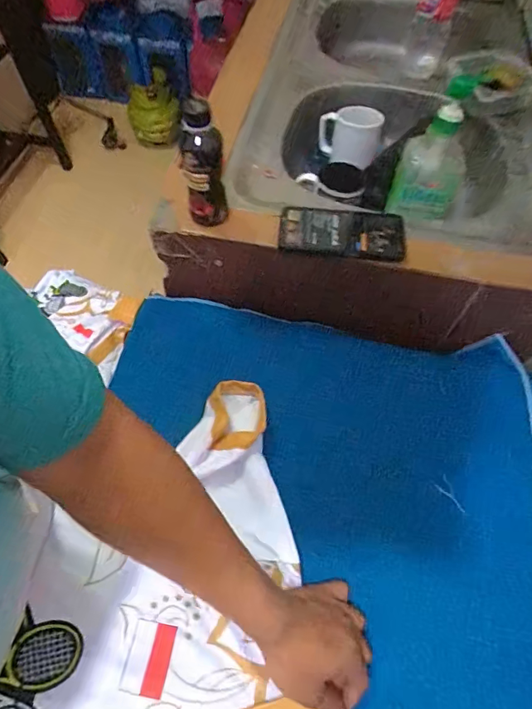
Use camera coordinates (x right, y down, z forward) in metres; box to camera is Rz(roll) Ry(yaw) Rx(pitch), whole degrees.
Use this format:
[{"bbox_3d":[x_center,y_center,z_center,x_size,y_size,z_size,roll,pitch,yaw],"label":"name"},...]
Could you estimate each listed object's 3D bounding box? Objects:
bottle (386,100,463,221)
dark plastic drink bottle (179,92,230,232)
[{"bbox_3d":[0.244,-0.270,0.630,0.101,0.151,0.069,18,61,8],"label":"bottle"},{"bbox_3d":[-0.074,-0.221,0.508,0.047,0.147,0.045,-22,64,-14],"label":"dark plastic drink bottle"}]

